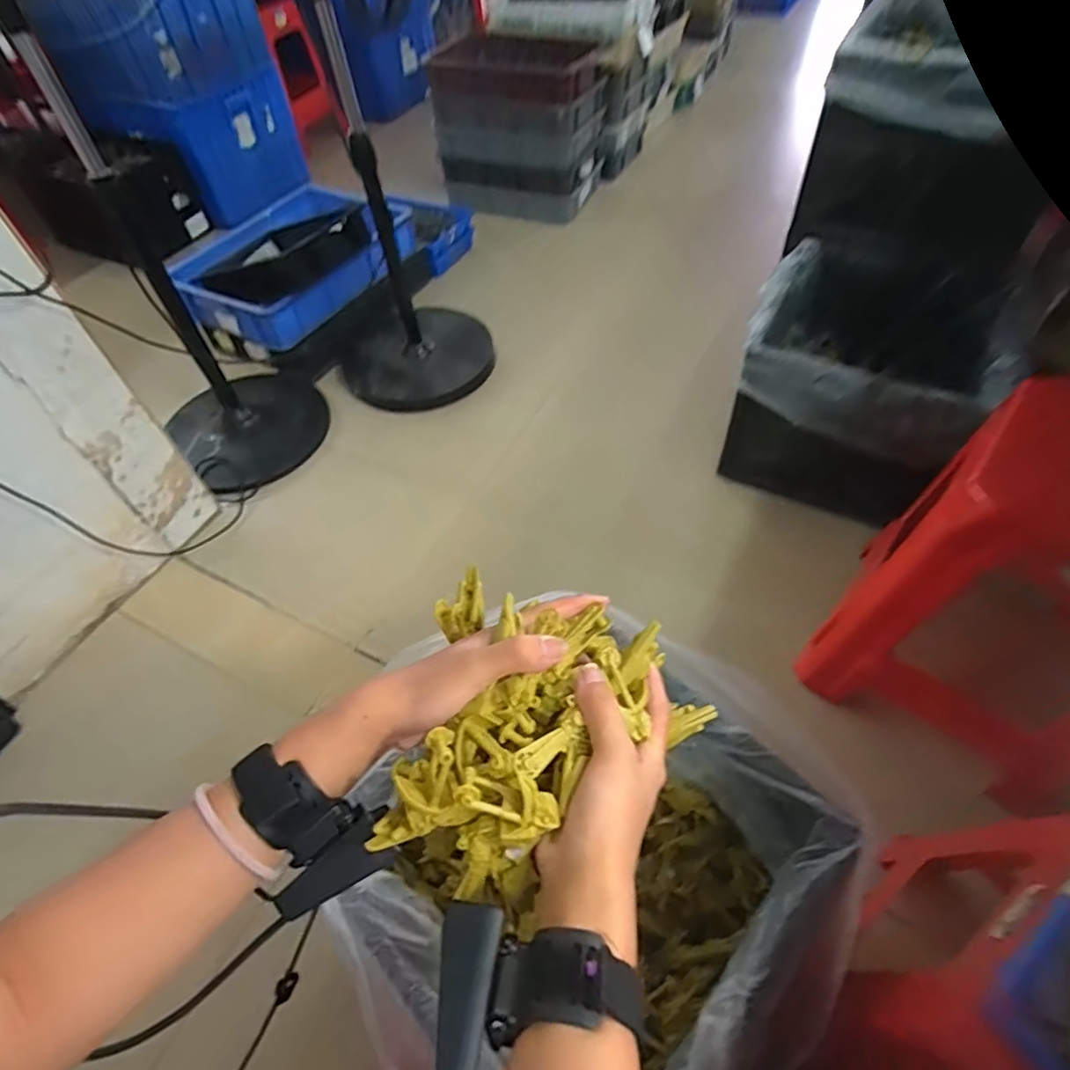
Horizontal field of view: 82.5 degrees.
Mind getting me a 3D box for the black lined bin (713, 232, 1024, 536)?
[{"bbox_3d":[0.670,-0.331,1.276,0.435,0.304,0.526,25,60,23],"label":"black lined bin"}]

